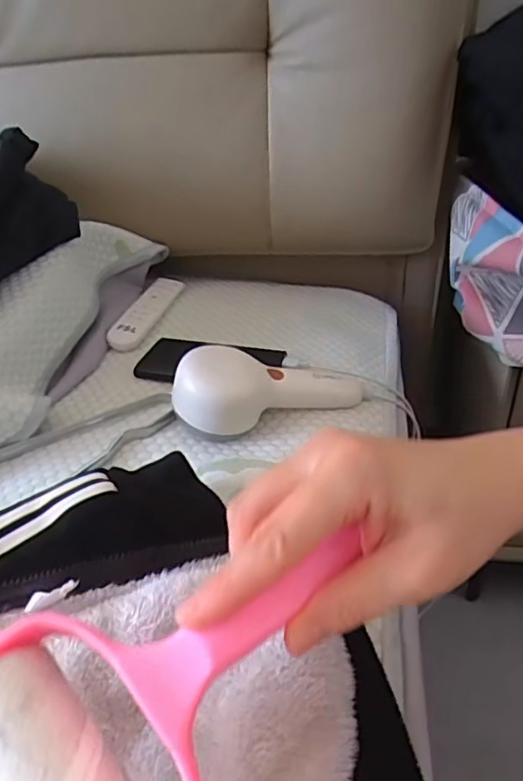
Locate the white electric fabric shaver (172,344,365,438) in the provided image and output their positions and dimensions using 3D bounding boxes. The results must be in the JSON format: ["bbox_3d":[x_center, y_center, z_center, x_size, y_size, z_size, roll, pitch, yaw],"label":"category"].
[{"bbox_3d":[0.011,0.003,0.526,0.175,0.059,0.061,-1,31,-23],"label":"white electric fabric shaver"}]

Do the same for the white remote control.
[{"bbox_3d":[-0.137,-0.096,0.702,0.031,0.026,0.147,8,36,16],"label":"white remote control"}]

